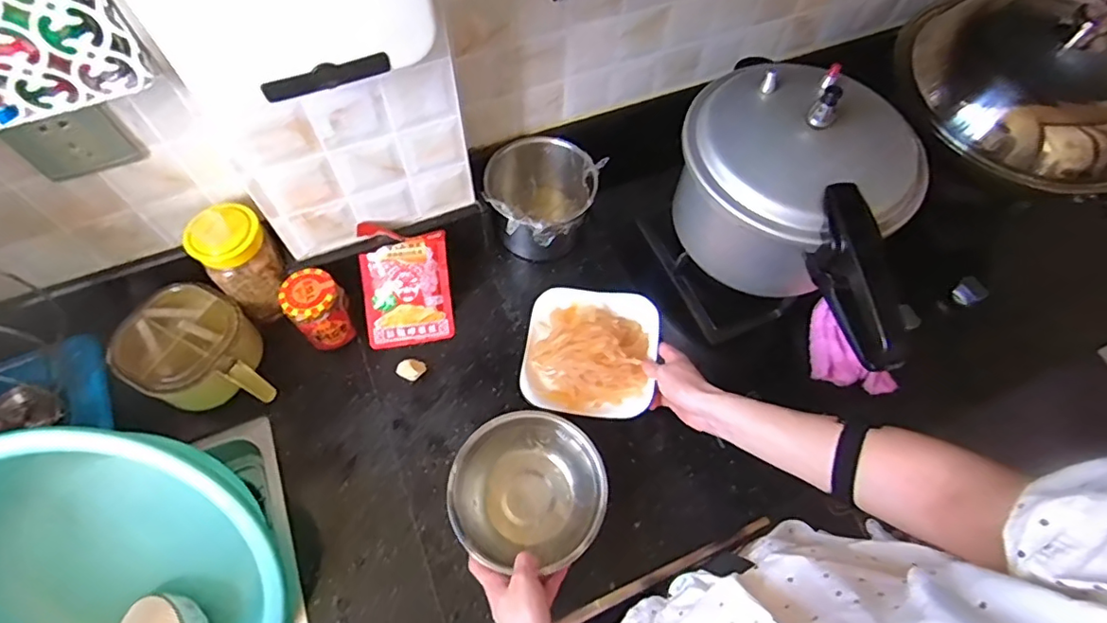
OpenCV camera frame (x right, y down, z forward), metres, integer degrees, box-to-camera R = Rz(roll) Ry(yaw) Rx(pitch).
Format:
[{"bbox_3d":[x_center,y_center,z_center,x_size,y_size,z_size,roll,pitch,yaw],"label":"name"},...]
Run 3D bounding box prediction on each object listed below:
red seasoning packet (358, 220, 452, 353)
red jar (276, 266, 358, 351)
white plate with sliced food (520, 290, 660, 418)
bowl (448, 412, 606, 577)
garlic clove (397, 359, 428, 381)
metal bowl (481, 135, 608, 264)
[{"bbox_3d":[-0.196,-0.035,0.754,0.112,0.164,0.019,-7,19,-17],"label":"red seasoning packet"},{"bbox_3d":[-0.300,0.002,0.729,0.066,0.116,0.063,1,63,-1],"label":"red jar"},{"bbox_3d":[0.048,0.049,0.733,0.166,0.050,0.163,9,63,3],"label":"white plate with sliced food"},{"bbox_3d":[-0.030,0.207,0.654,0.167,0.071,0.152,1,63,-1],"label":"bowl"},{"bbox_3d":[-0.188,0.077,0.744,0.031,0.019,0.032,1,63,-1],"label":"garlic clove"},{"bbox_3d":[-0.018,-0.156,0.821,0.151,0.123,0.157,1,63,-1],"label":"metal bowl"}]

